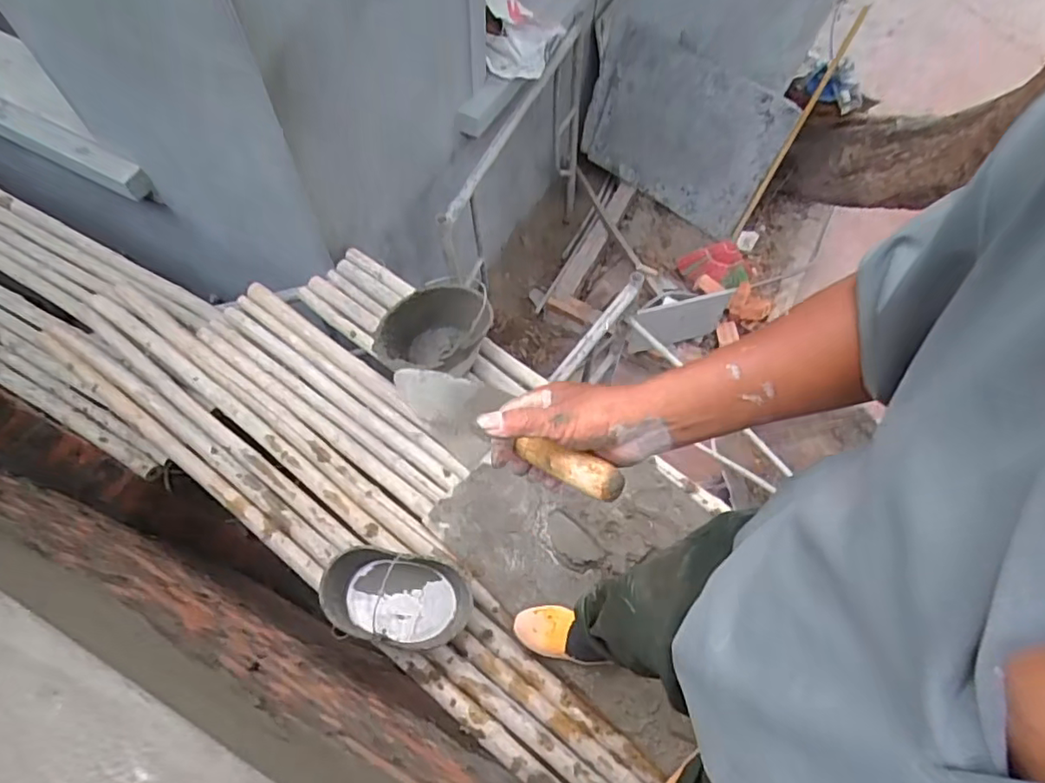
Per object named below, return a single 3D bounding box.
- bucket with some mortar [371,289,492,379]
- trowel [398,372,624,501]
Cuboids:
[{"bbox_3d":[-0.226,-0.136,1.548,0.270,0.190,0.239,4,63,-1],"label":"bucket with some mortar"},{"bbox_3d":[-0.026,0.031,0.571,0.074,0.062,0.318,-40,31,-20],"label":"trowel"}]

